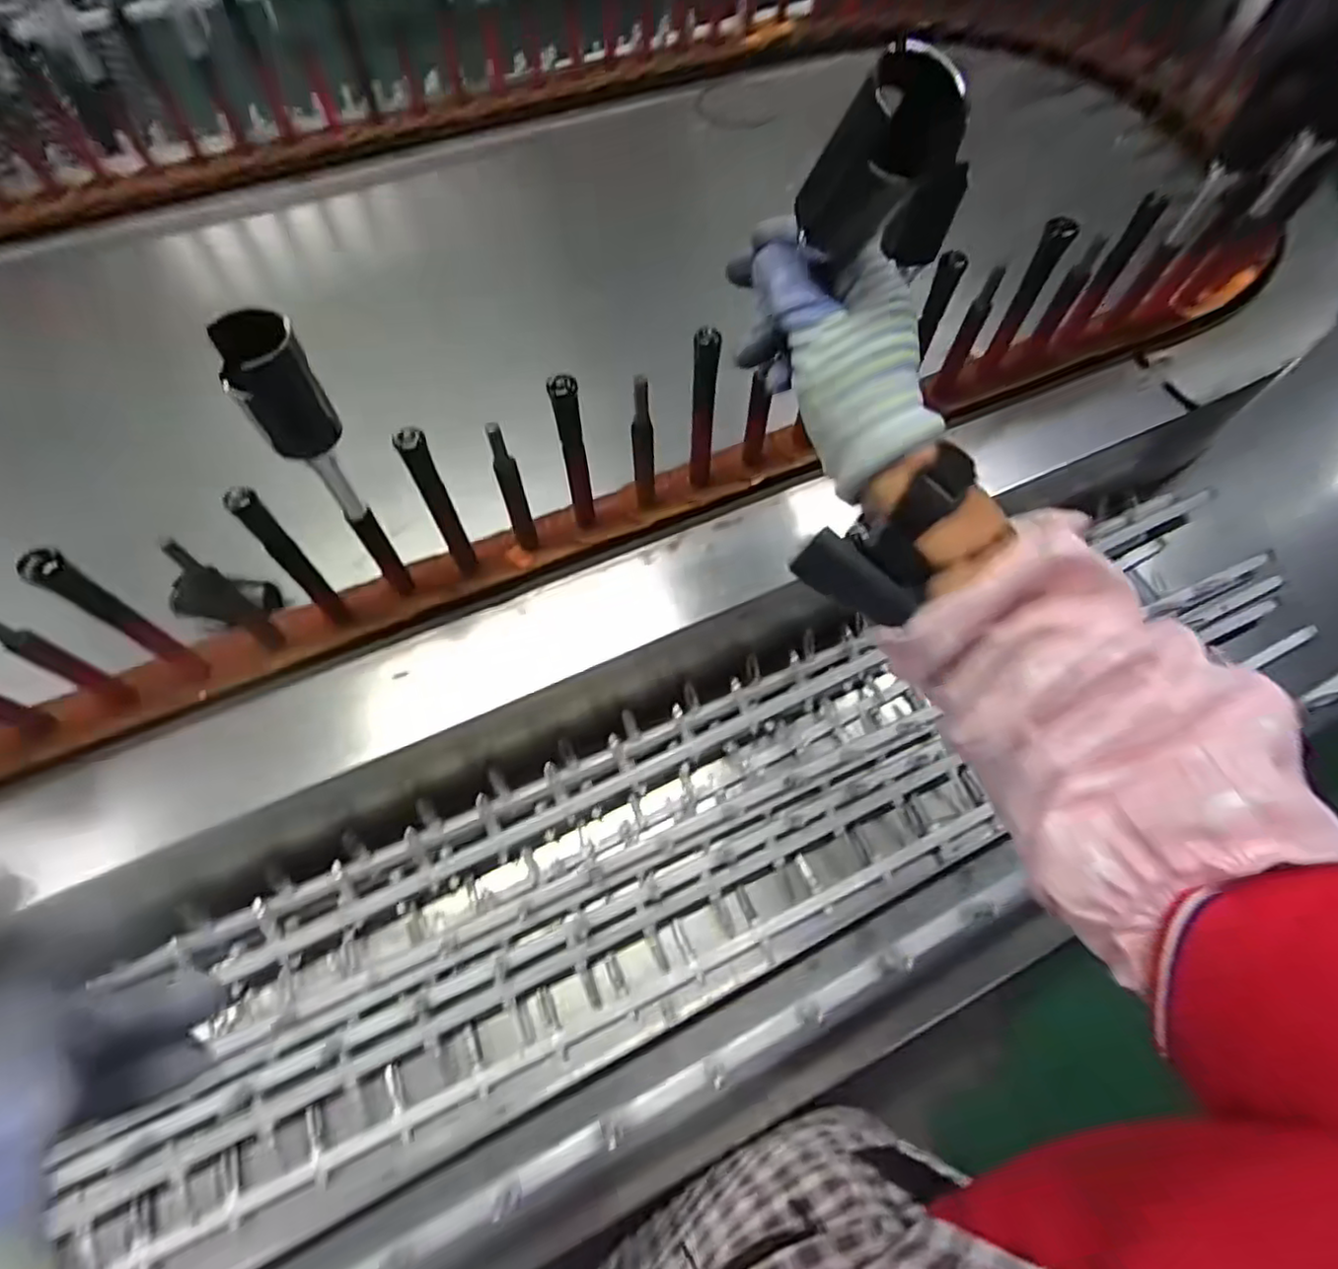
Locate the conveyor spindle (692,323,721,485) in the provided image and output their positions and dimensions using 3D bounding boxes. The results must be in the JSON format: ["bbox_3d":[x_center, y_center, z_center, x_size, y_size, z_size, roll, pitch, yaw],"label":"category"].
[{"bbox_3d":[0.026,-0.167,0.511,0.018,0.145,0.017,0,62,0],"label":"conveyor spindle"}]

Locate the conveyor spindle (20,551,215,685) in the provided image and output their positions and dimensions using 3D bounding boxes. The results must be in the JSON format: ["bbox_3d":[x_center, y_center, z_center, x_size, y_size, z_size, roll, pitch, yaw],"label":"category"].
[{"bbox_3d":[-0.341,-0.007,0.416,0.018,0.135,0.018,32,66,15],"label":"conveyor spindle"}]

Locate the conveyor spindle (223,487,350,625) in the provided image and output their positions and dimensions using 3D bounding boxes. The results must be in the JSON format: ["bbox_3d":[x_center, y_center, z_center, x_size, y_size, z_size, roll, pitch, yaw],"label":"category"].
[{"bbox_3d":[-0.250,-0.048,0.439,0.015,0.137,0.016,-32,67,-16],"label":"conveyor spindle"}]

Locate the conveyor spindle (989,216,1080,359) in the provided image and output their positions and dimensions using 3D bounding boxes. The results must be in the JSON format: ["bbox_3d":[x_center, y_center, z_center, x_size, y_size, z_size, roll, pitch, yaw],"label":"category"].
[{"bbox_3d":[0.303,-0.289,0.558,0.021,0.119,0.021,23,64,11],"label":"conveyor spindle"}]

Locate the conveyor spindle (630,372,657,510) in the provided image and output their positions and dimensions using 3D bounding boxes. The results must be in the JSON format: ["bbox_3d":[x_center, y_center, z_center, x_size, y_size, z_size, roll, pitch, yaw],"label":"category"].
[{"bbox_3d":[-0.019,-0.142,0.506,0.018,0.133,0.014,0,62,0],"label":"conveyor spindle"}]

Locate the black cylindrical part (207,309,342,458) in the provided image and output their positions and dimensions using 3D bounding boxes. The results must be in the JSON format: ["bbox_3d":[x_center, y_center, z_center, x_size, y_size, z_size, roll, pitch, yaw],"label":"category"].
[{"bbox_3d":[-0.203,-0.129,0.343,0.039,0.064,0.033,-29,66,-15],"label":"black cylindrical part"}]

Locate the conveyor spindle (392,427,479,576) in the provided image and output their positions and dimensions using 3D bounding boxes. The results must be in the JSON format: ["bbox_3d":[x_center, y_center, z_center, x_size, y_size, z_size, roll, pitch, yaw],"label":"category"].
[{"bbox_3d":[-0.159,-0.084,0.470,0.018,0.157,0.013,-18,64,-10],"label":"conveyor spindle"}]

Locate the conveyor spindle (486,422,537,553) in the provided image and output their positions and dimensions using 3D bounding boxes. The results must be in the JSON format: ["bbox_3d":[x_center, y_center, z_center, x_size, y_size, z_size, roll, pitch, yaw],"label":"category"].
[{"bbox_3d":[-0.113,-0.102,0.485,0.016,0.132,0.013,-18,64,-10],"label":"conveyor spindle"}]

